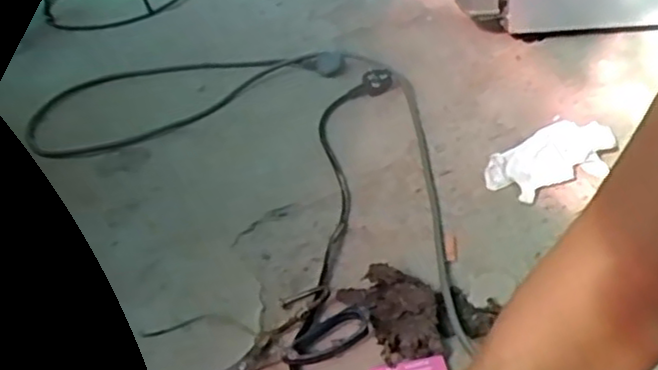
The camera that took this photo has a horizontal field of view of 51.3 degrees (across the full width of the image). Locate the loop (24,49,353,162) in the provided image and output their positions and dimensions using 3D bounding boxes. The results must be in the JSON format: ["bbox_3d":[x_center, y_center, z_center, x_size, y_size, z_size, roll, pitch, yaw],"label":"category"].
[{"bbox_3d":[-0.199,-0.134,0.918,0.404,0.024,0.176,-21,39,-14],"label":"loop"}]

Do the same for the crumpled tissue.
[{"bbox_3d":[0.234,-0.028,0.720,0.129,0.033,0.062,-21,39,-15],"label":"crumpled tissue"}]

